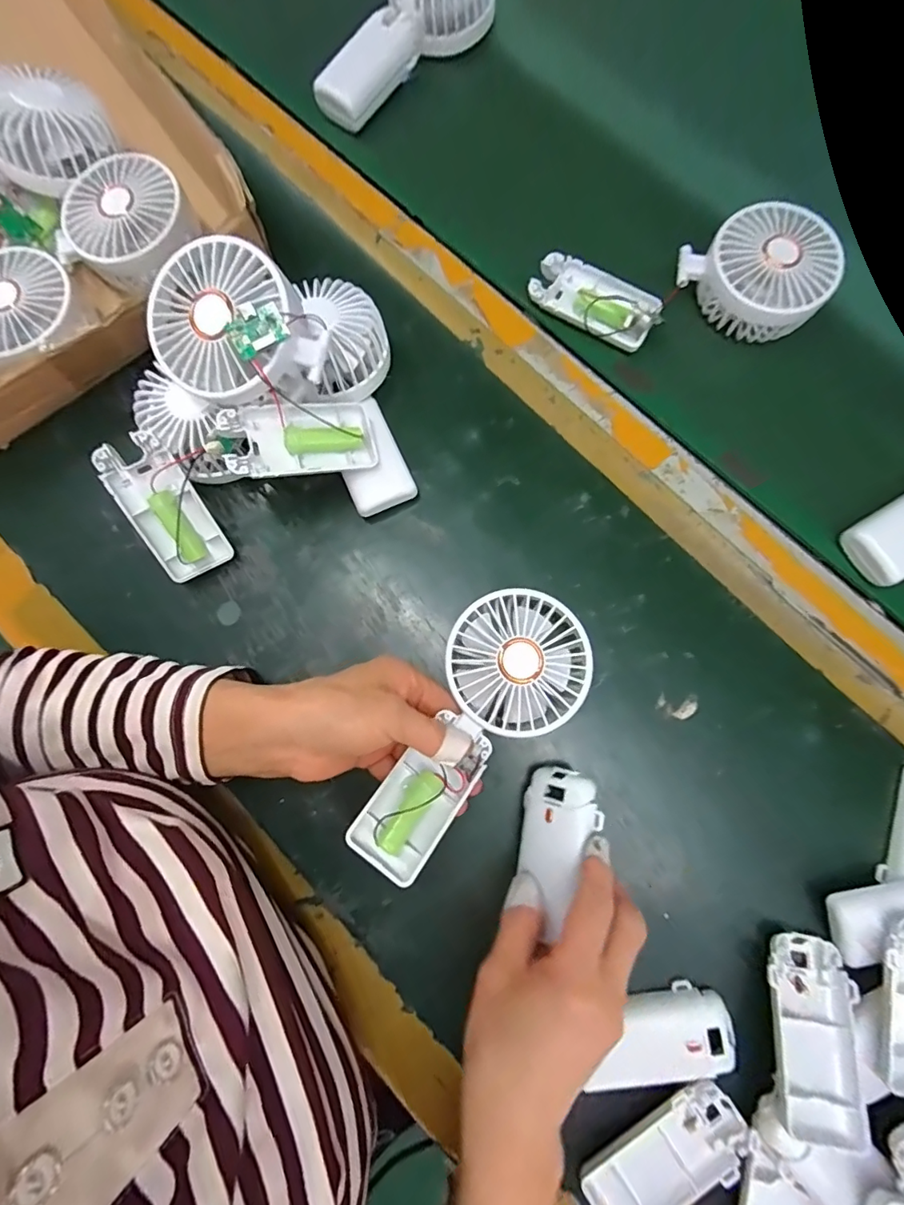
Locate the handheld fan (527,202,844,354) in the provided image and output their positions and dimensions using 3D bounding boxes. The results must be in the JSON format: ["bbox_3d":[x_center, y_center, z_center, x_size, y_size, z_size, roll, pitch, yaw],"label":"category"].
[{"bbox_3d":[0.163,-0.230,0.365,0.199,0.034,0.078,-3,80,0],"label":"handheld fan"}]

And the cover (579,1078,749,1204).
[{"bbox_3d":[0.120,0.313,0.287,0.094,0.016,0.049,-33,82,-5],"label":"cover"}]

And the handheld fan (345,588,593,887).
[{"bbox_3d":[0.010,0.074,0.302,0.080,0.027,0.176,37,83,7],"label":"handheld fan"}]

